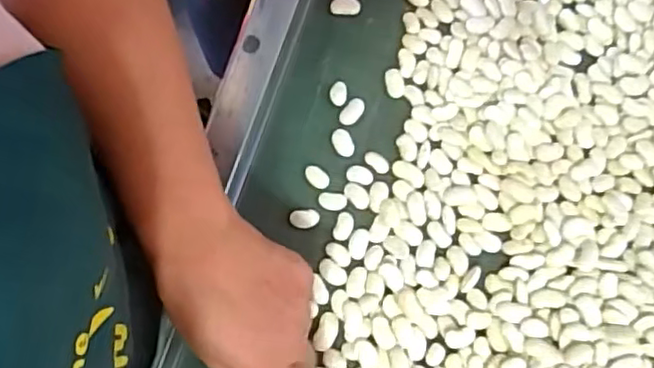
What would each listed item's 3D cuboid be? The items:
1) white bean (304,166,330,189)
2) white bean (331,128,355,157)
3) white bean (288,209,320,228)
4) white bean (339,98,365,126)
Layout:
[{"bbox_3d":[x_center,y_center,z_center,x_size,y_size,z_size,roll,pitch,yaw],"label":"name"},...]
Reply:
[{"bbox_3d":[-0.007,-0.005,0.464,0.013,0.004,0.020,-43,82,-8],"label":"white bean"},{"bbox_3d":[0.012,-0.030,0.469,0.014,0.004,0.021,-20,80,-4],"label":"white bean"},{"bbox_3d":[-0.016,0.025,0.458,0.021,0.004,0.013,-4,79,-1],"label":"white bean"},{"bbox_3d":[0.019,-0.053,0.474,0.013,0.004,0.022,34,81,6],"label":"white bean"}]

